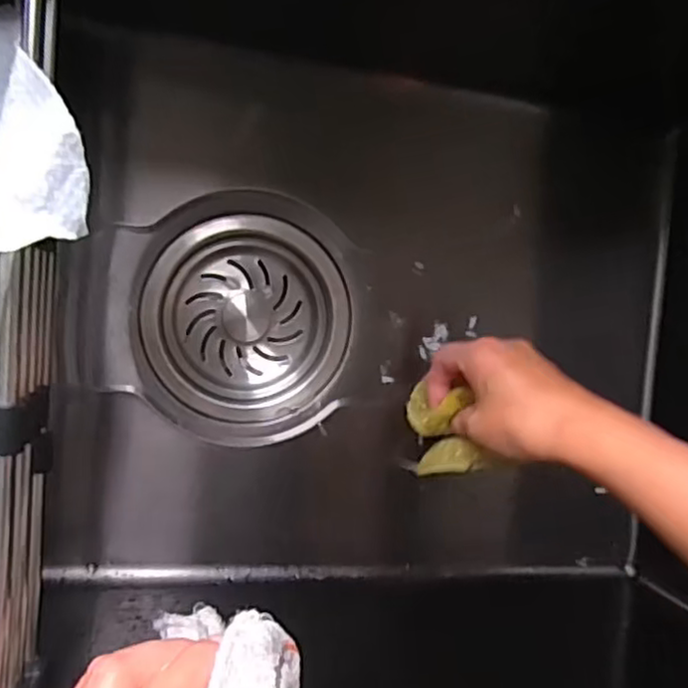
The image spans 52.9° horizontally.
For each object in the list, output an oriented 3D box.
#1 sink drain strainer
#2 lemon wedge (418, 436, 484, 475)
[{"bbox_3d":[-0.067,-0.018,0.480,0.142,0.045,0.163,2,93,-14],"label":"sink drain strainer"},{"bbox_3d":[0.070,0.076,0.467,0.041,0.020,0.020,-10,98,-6],"label":"lemon wedge"}]

